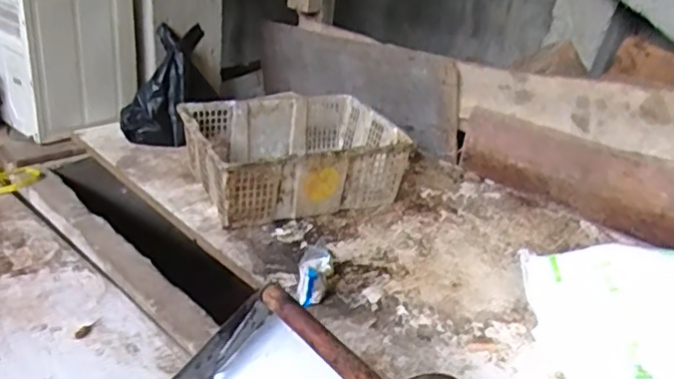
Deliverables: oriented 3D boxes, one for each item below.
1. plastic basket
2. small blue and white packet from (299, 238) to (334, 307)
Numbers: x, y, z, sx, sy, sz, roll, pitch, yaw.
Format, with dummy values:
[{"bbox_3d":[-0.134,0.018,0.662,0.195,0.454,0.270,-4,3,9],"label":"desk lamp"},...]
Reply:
[{"bbox_3d":[-0.108,-0.083,1.488,0.477,0.163,0.339,-8,30,-26],"label":"plastic basket"},{"bbox_3d":[-0.041,0.150,1.127,0.058,0.039,0.150,9,40,4],"label":"small blue and white packet"}]

